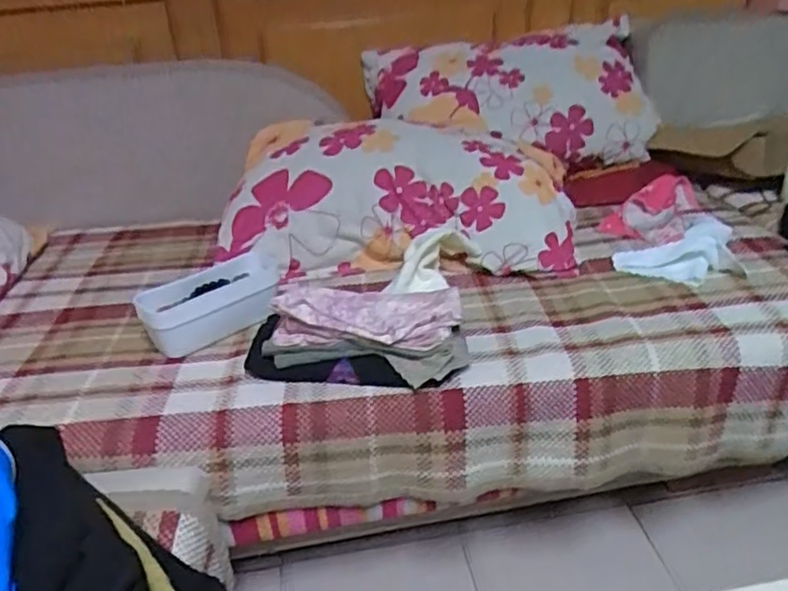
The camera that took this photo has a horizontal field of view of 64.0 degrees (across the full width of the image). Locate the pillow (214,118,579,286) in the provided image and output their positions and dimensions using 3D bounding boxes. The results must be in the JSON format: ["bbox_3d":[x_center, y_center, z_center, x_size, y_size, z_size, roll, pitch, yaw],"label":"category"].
[{"bbox_3d":[-0.005,-0.203,1.215,0.641,0.204,0.384,-1,29,3],"label":"pillow"}]

